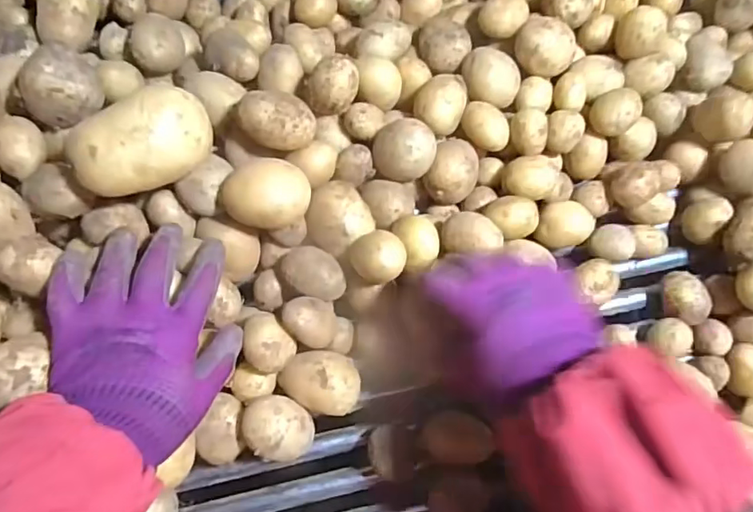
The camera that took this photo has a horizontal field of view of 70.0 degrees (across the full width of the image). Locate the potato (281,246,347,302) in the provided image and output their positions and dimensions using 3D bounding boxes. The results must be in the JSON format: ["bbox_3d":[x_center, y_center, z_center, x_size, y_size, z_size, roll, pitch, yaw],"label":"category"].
[{"bbox_3d":[-0.050,0.015,0.429,0.052,0.026,0.036,34,77,8],"label":"potato"}]

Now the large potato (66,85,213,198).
[{"bbox_3d":[-0.163,-0.077,0.386,0.093,0.060,0.052,-33,78,-9],"label":"large potato"}]

